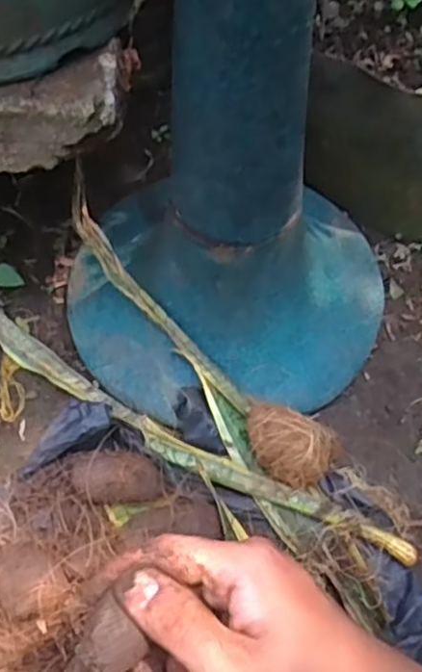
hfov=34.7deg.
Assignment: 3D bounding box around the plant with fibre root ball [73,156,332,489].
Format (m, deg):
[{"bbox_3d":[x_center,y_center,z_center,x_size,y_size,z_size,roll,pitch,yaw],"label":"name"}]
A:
[{"bbox_3d":[-0.014,0.001,0.548,0.065,0.048,0.296,-40,84,-19],"label":"plant with fibre root ball"}]

